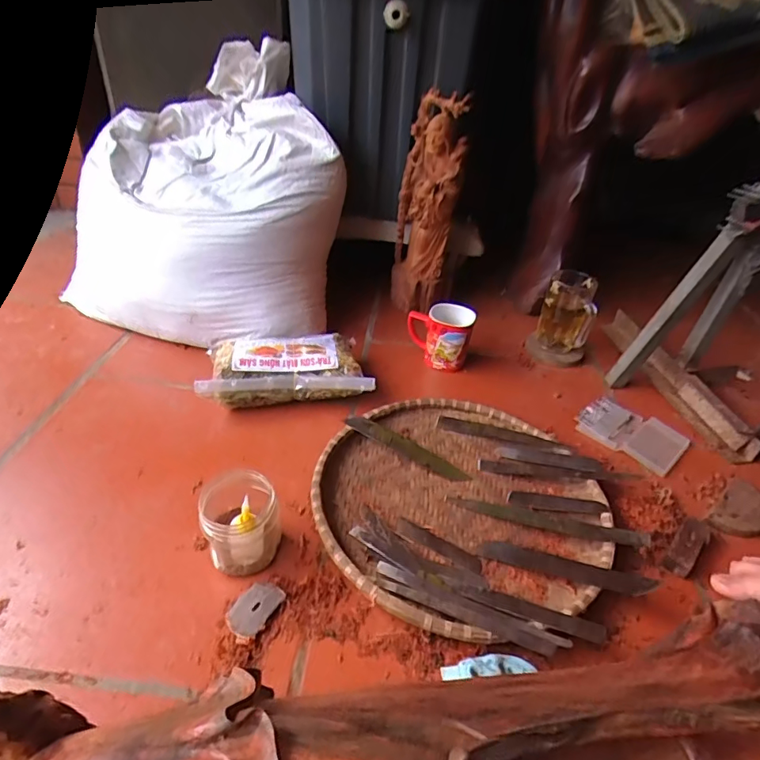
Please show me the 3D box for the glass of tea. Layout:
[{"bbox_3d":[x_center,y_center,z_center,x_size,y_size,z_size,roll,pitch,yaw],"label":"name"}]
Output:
[{"bbox_3d":[0.315,-0.103,0.857,0.090,0.143,0.106,16,37,16],"label":"glass of tea"}]

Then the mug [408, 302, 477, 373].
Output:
[{"bbox_3d":[0.099,-0.074,0.835,0.110,0.093,0.068,12,36,10],"label":"mug"}]

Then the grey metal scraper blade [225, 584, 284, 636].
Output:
[{"bbox_3d":[-0.120,0.218,0.479,0.037,0.005,0.053,21,39,22],"label":"grey metal scraper blade"}]

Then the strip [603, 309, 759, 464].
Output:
[{"bbox_3d":[0.472,-0.005,0.811,0.057,0.054,0.340,-2,36,-9],"label":"strip"}]

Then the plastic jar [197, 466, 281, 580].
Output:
[{"bbox_3d":[-0.141,0.140,0.509,0.072,0.093,0.078,-8,37,-16],"label":"plastic jar"}]

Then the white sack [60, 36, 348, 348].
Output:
[{"bbox_3d":[-0.298,-0.322,0.897,0.452,0.364,0.425,7,36,4],"label":"white sack"}]

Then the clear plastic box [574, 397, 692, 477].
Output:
[{"bbox_3d":[0.370,0.074,0.733,0.136,0.016,0.107,31,43,32],"label":"clear plastic box"}]

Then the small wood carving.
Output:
[{"bbox_3d":[0.087,-0.309,0.911,0.108,0.346,0.108,5,36,1],"label":"small wood carving"}]

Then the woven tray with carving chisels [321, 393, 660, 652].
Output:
[{"bbox_3d":[0.103,0.140,0.589,0.342,0.033,0.334,10,36,7],"label":"woven tray with carving chisels"}]

